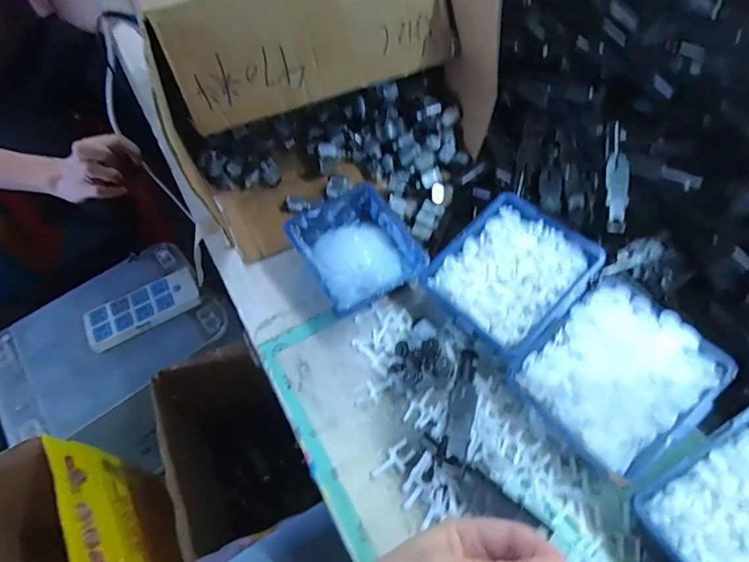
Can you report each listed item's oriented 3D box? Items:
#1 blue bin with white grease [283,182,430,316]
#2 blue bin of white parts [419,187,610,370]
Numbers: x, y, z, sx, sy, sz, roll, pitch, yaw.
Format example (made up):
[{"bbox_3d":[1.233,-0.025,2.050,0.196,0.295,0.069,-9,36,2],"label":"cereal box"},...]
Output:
[{"bbox_3d":[-0.017,-0.031,0.483,0.115,0.055,0.123,-29,60,-15],"label":"blue bin with white grease"},{"bbox_3d":[0.135,-0.007,0.444,0.133,0.048,0.125,-38,63,-19],"label":"blue bin of white parts"}]

